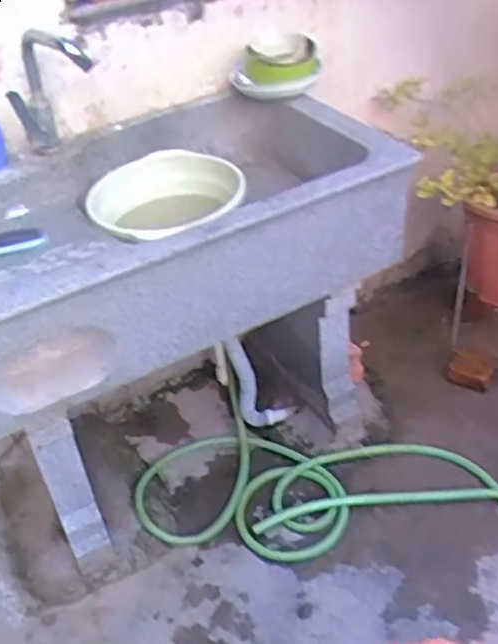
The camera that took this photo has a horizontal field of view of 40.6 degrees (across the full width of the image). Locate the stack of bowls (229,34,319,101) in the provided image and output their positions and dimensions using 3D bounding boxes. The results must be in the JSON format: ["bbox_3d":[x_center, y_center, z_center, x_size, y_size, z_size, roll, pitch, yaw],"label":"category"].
[{"bbox_3d":[0.055,-0.542,1.453,0.176,0.092,0.200,-3,36,-3],"label":"stack of bowls"}]

